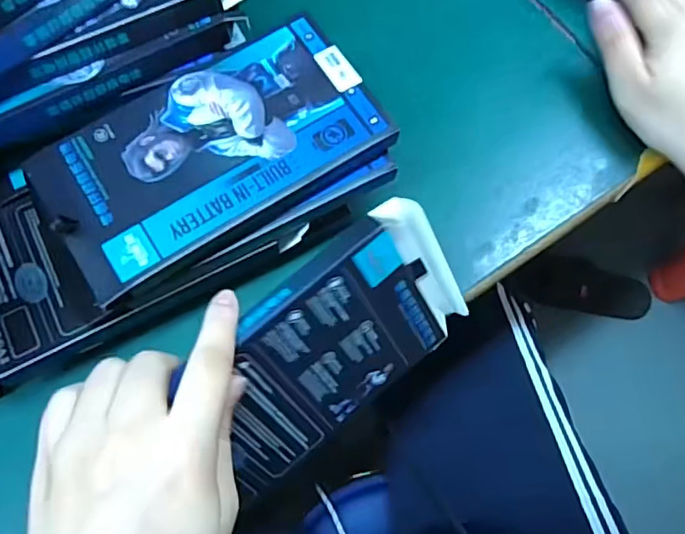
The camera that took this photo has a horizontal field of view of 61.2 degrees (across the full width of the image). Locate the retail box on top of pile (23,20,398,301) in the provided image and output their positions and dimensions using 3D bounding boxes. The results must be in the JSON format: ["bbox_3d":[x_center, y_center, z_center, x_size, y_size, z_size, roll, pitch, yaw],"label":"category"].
[{"bbox_3d":[-0.068,-0.062,0.315,0.178,0.016,0.089,-32,73,-10],"label":"retail box on top of pile"}]

